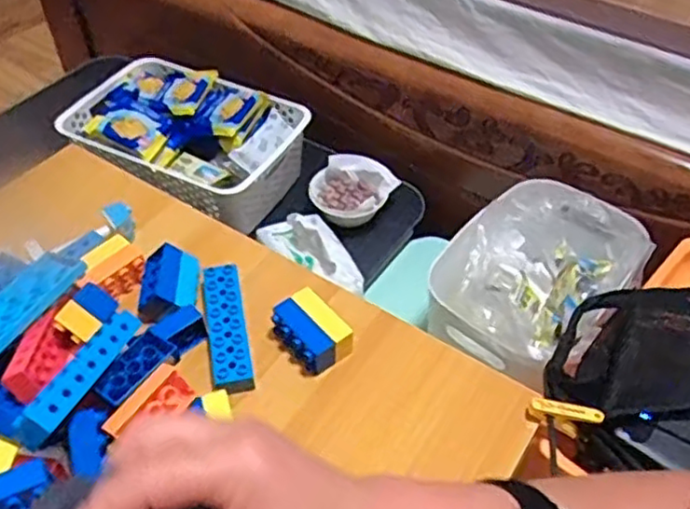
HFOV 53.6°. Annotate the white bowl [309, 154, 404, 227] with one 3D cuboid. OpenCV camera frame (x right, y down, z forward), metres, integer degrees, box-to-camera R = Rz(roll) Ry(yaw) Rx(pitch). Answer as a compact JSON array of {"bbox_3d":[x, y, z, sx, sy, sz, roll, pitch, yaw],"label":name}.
[{"bbox_3d":[0.007,-0.083,0.961,0.101,0.061,0.121,32,55,25],"label":"white bowl"}]

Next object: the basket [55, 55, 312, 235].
[{"bbox_3d":[-0.232,-0.163,0.965,0.306,0.110,0.218,20,51,16],"label":"basket"}]

